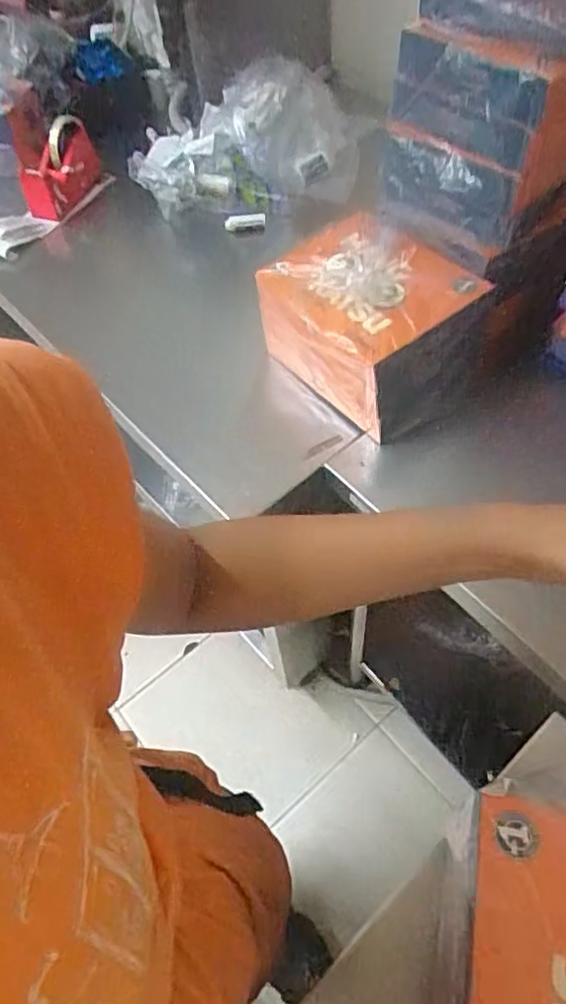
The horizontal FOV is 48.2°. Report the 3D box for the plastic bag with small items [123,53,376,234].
[{"bbox_3d":[-0.062,-0.567,1.016,0.367,0.146,0.294,5,58,8],"label":"plastic bag with small items"}]

